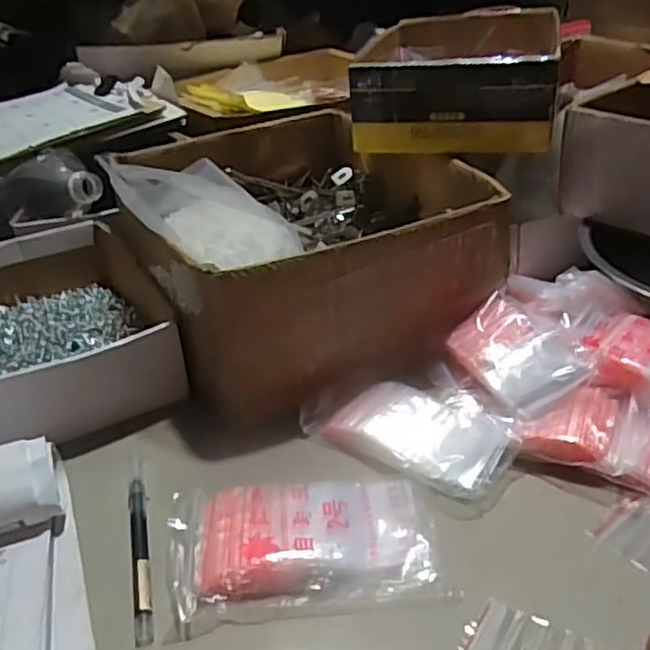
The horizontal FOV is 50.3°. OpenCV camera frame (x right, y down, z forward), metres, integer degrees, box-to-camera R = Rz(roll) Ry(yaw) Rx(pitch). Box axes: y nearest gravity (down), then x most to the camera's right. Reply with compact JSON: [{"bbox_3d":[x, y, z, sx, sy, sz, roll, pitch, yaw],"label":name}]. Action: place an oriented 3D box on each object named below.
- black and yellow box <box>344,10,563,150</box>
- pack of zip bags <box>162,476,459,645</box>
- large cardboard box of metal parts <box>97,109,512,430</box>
[{"bbox_3d":[0.131,-0.252,0.701,0.190,0.074,0.265,4,32,15],"label":"black and yellow box"},{"bbox_3d":[-0.015,0.119,0.389,0.144,0.017,0.088,-7,31,-3],"label":"pack of zip bags"},{"bbox_3d":[-0.026,-0.080,0.618,0.268,0.112,0.337,-18,33,-20],"label":"large cardboard box of metal parts"}]

